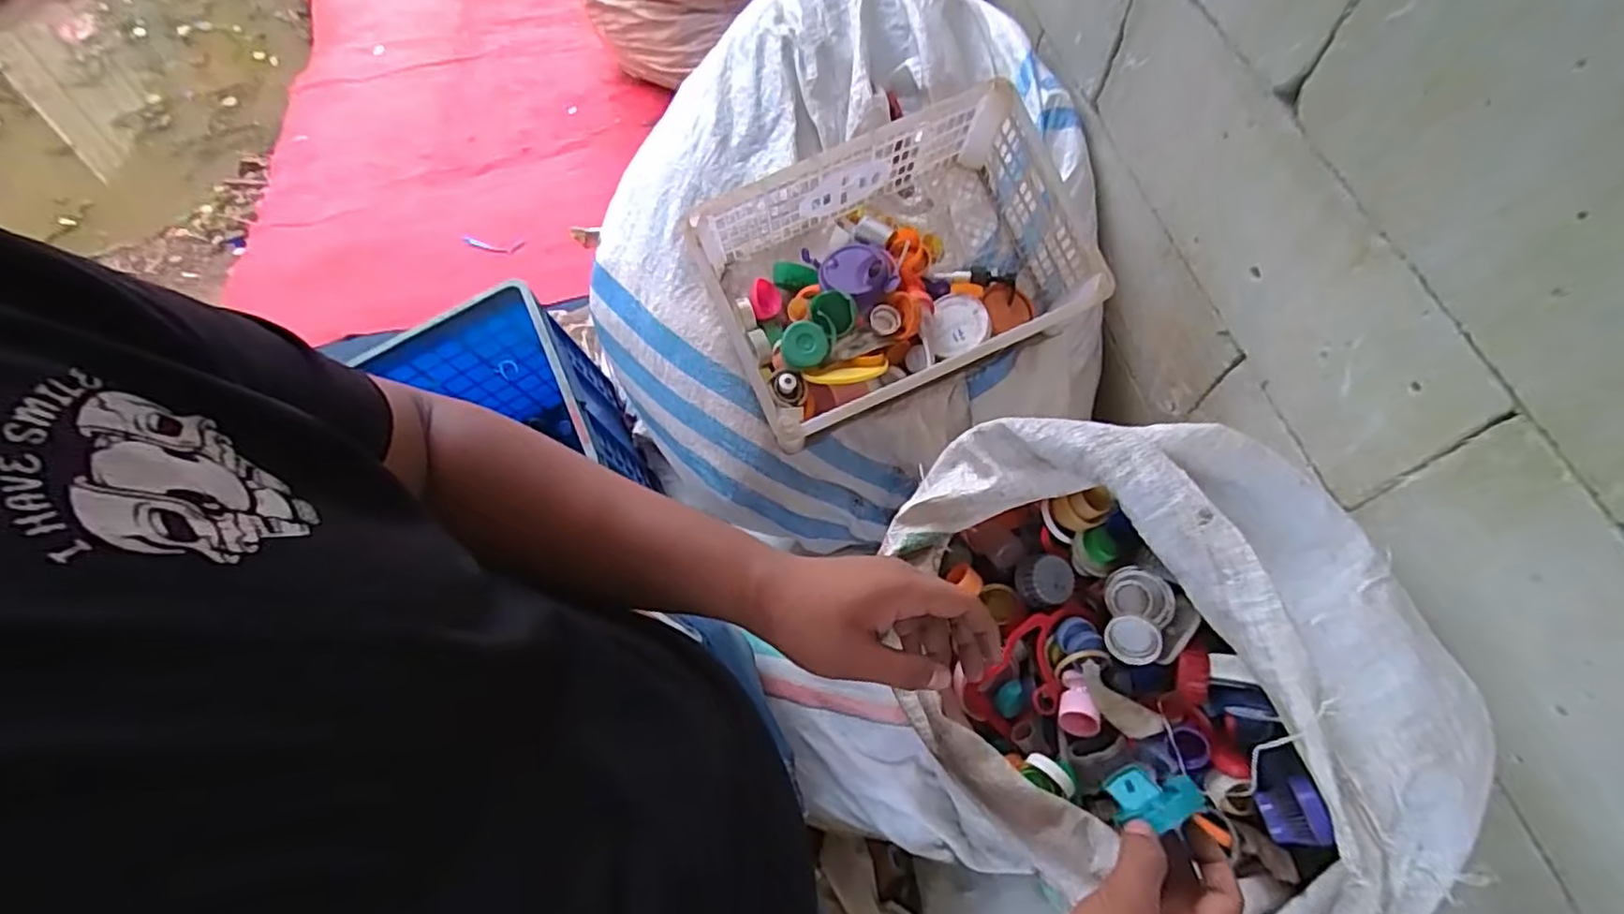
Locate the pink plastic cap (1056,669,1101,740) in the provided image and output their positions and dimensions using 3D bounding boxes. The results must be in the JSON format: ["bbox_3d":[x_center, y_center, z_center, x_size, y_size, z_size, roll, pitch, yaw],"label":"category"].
[{"bbox_3d":[0.215,0.198,0.549,0.030,0.030,0.040,0,42,32],"label":"pink plastic cap"}]

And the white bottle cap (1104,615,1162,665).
[{"bbox_3d":[0.250,0.141,0.535,0.039,0.012,0.037,2,95,26],"label":"white bottle cap"}]

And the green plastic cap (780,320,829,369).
[{"bbox_3d":[-0.009,-0.132,0.810,0.055,0.011,0.054,0,86,6],"label":"green plastic cap"}]

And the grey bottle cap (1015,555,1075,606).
[{"bbox_3d":[0.196,0.106,0.584,0.042,0.025,0.045,6,74,-22],"label":"grey bottle cap"}]

